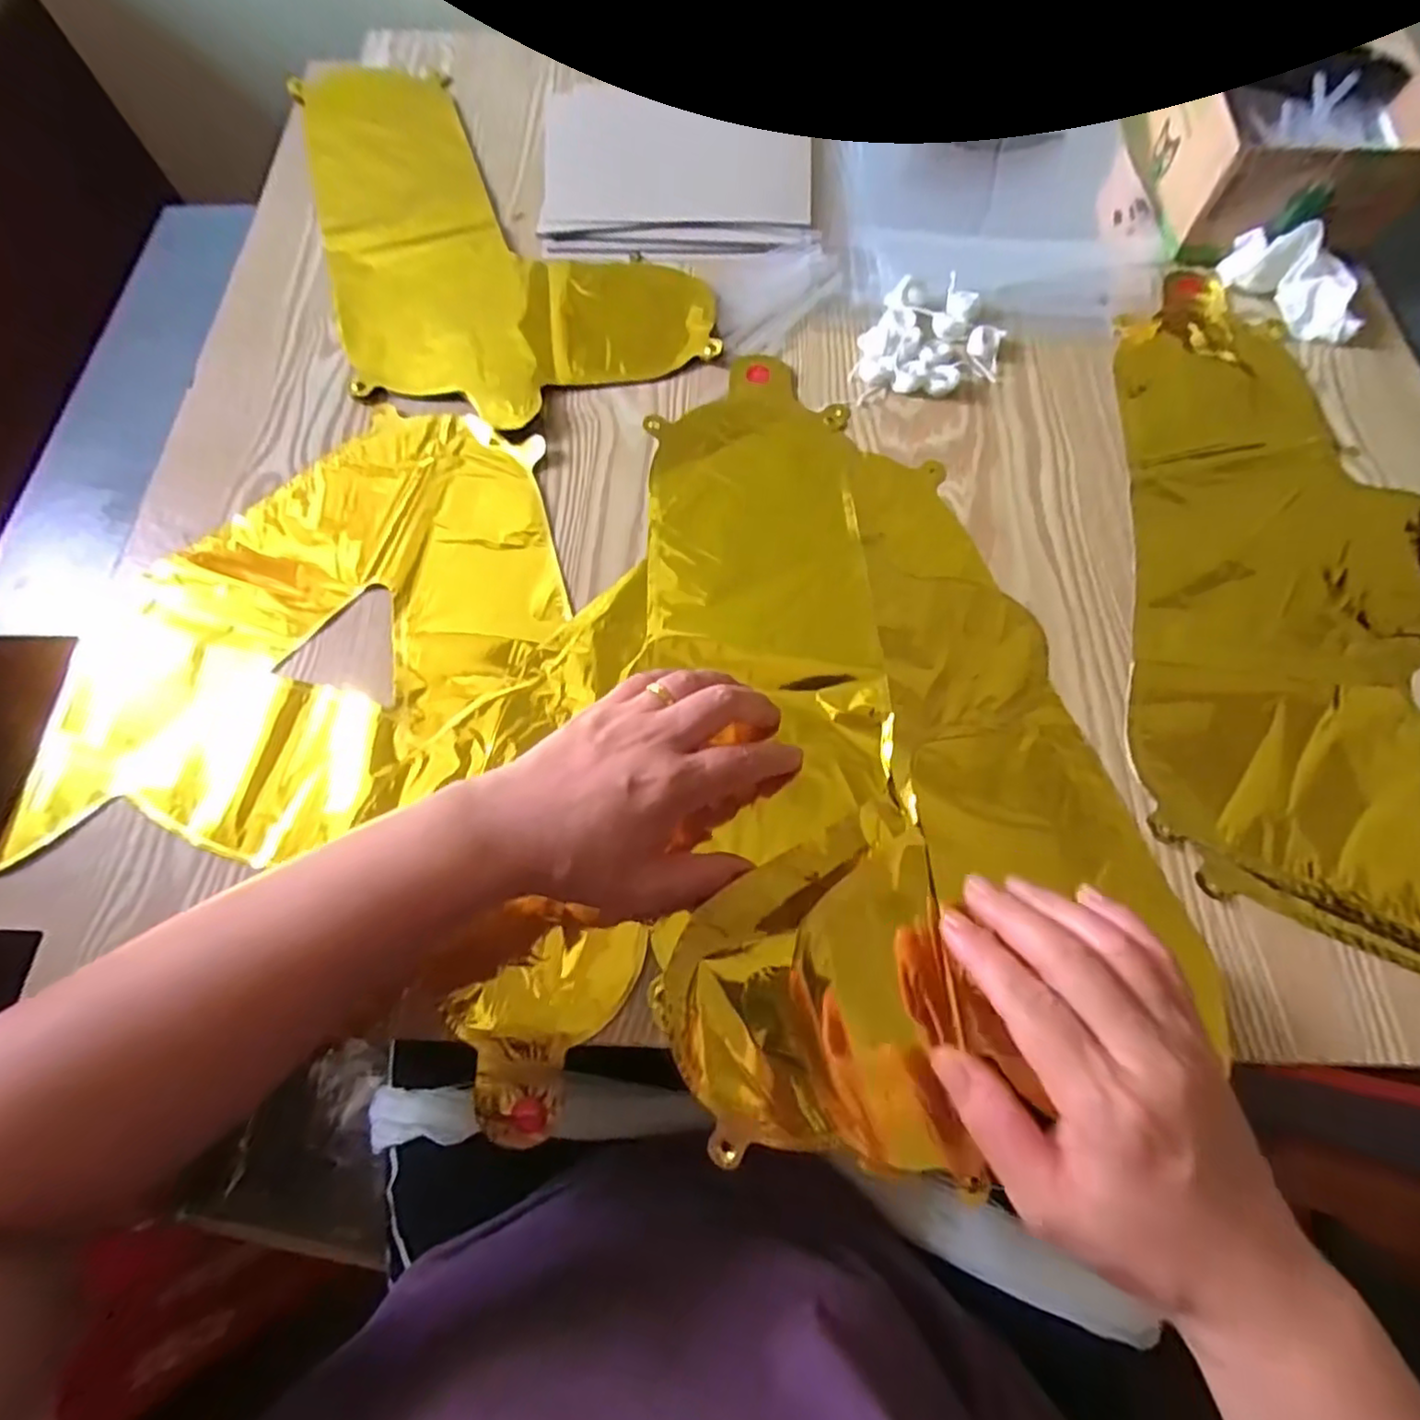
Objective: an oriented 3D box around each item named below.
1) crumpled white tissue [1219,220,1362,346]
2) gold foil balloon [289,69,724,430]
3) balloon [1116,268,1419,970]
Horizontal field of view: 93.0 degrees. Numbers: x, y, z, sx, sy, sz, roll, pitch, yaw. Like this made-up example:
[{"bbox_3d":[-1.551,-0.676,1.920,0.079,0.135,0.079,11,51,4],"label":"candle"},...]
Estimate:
[{"bbox_3d":[0.381,-0.278,0.432,0.034,0.037,0.092,-39,71,-13],"label":"crumpled white tissue"},{"bbox_3d":[-0.186,-0.373,0.510,0.226,0.009,0.431,-26,69,-9],"label":"gold foil balloon"},{"bbox_3d":[0.336,-0.072,0.365,0.211,0.010,0.429,6,68,5],"label":"balloon"}]

